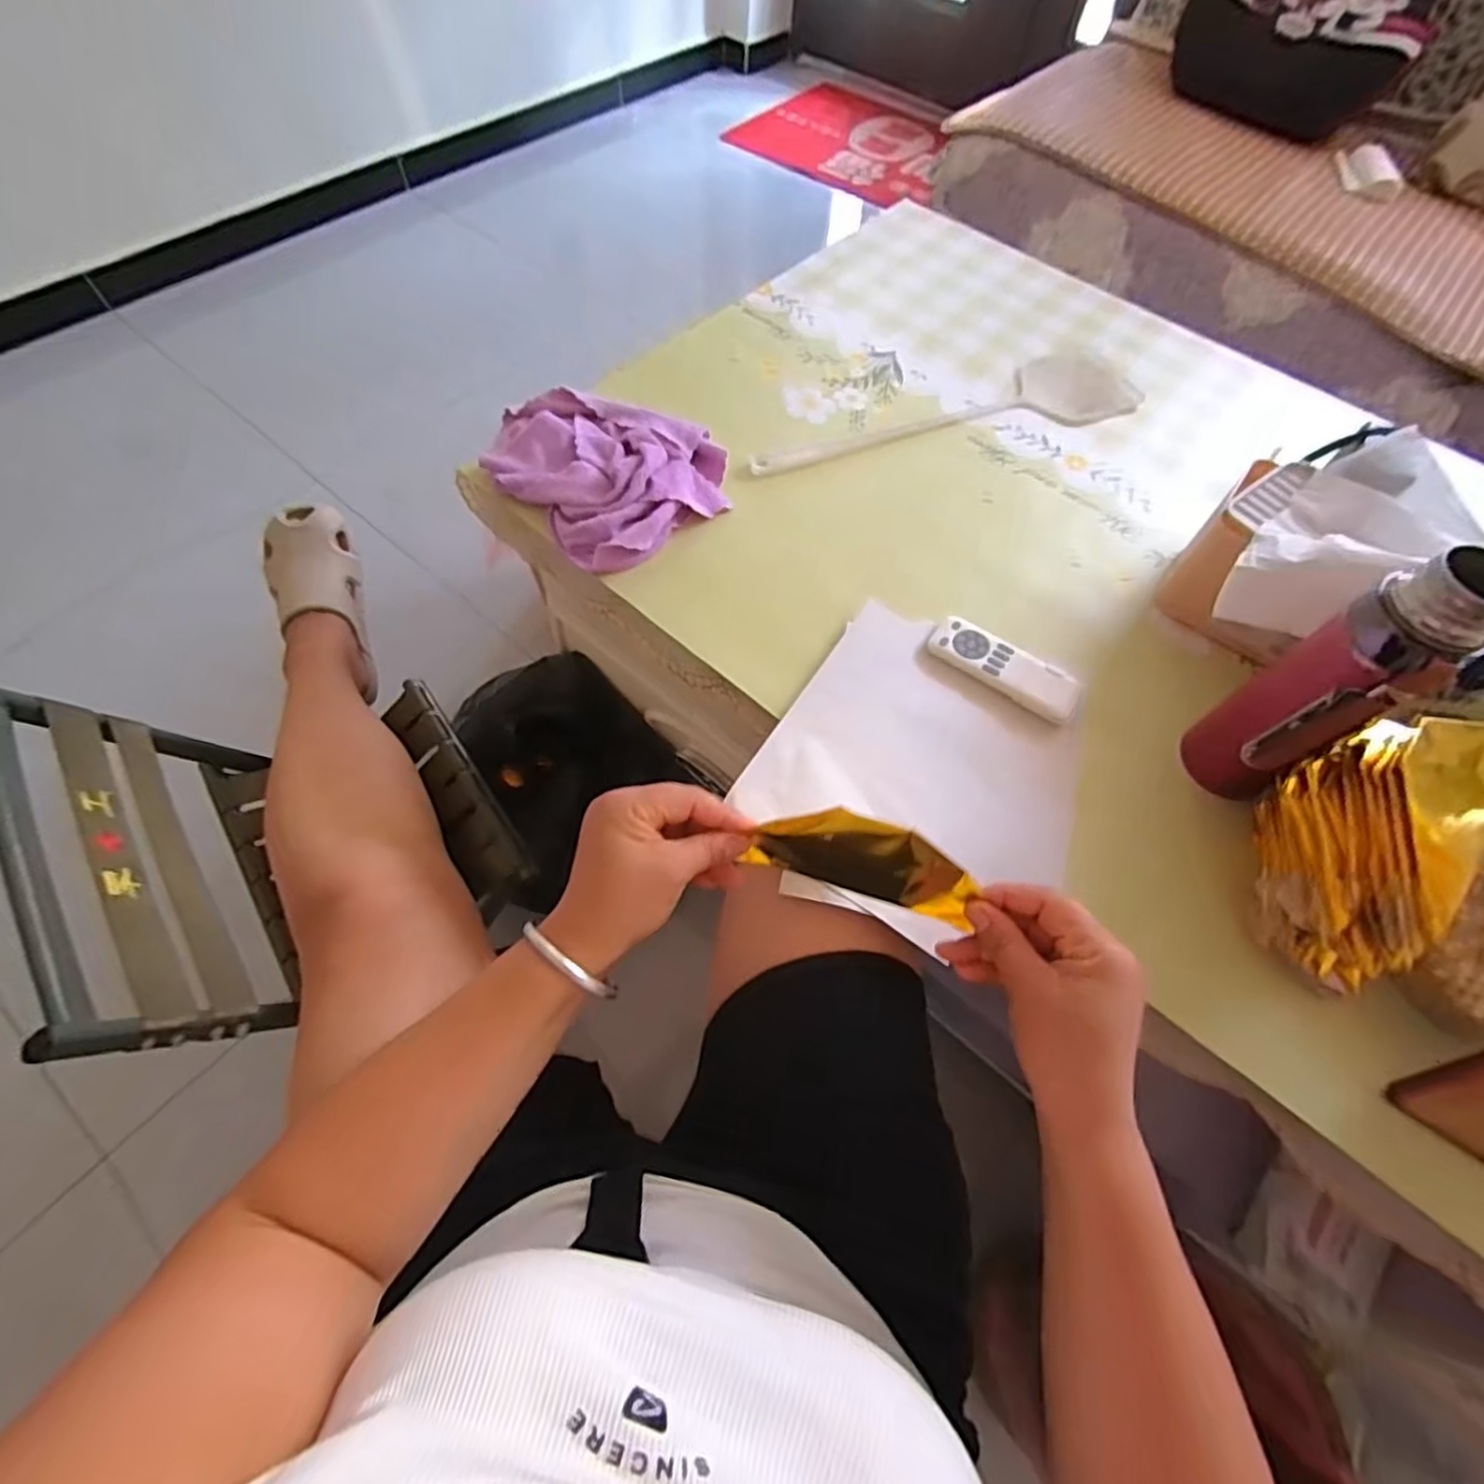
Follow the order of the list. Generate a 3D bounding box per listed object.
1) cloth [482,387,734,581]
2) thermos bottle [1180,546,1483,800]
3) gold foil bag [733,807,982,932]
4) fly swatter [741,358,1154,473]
[{"bbox_3d":[-0.129,-0.270,0.657,0.191,0.047,0.225,-38,70,-21],"label":"cloth"},{"bbox_3d":[0.379,-0.032,0.458,0.057,0.210,0.061,-37,69,-21],"label":"thermos bottle"},{"bbox_3d":[0.070,0.071,0.405,0.127,0.090,0.020,17,62,6],"label":"gold foil bag"},{"bbox_3d":[0.223,-0.344,0.740,0.449,0.006,0.103,-19,64,-13],"label":"fly swatter"}]

